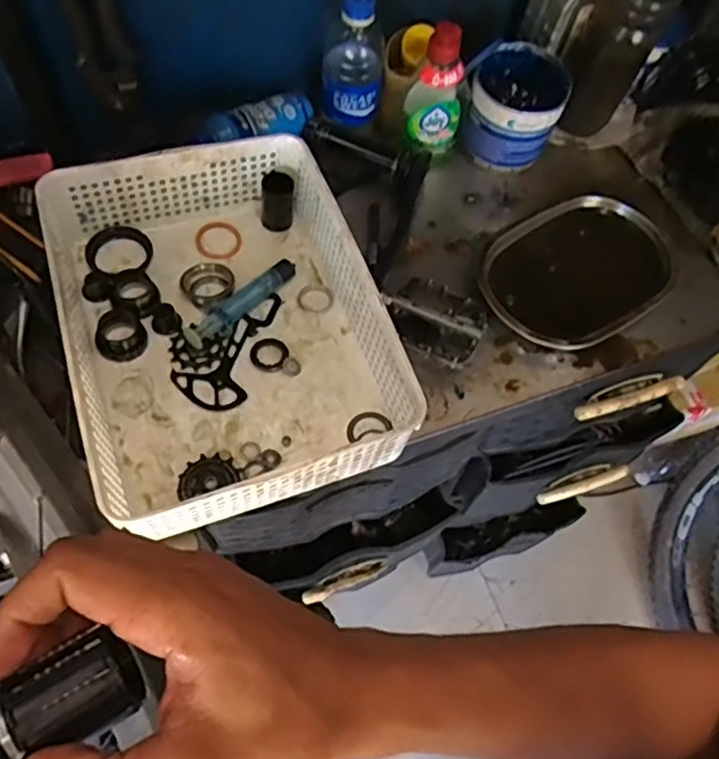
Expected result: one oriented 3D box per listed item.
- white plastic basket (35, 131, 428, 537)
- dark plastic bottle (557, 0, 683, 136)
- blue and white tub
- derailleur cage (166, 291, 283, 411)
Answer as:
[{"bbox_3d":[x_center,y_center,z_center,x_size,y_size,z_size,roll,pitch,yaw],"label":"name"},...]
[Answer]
[{"bbox_3d":[-0.116,-0.052,0.573,0.244,0.089,0.328,-17,66,-12],"label":"white plastic basket"},{"bbox_3d":[0.278,-0.374,0.685,0.083,0.256,0.070,28,66,10],"label":"dark plastic bottle"},{"bbox_3d":[0.168,-0.300,0.731,0.102,0.087,0.101,2,64,-3],"label":"blue and white tub"},{"bbox_3d":[-0.127,-0.035,0.596,0.080,0.004,0.127,13,64,3],"label":"derailleur cage"}]

